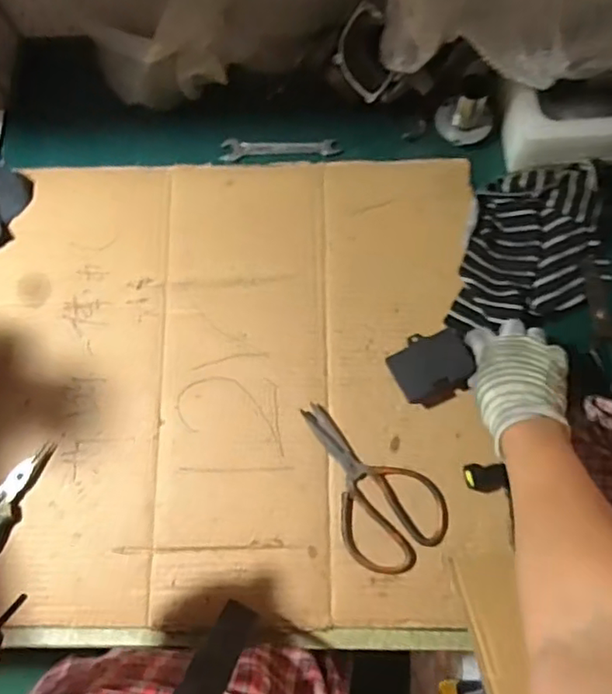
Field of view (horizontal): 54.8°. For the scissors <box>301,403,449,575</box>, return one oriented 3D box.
[{"bbox_3d":[0.054,0.150,0.616,0.186,0.007,0.105,38,79,11],"label":"scissors"}]

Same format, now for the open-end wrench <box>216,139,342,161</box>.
[{"bbox_3d":[-0.032,-0.246,0.732,0.145,0.011,0.026,0,75,2],"label":"open-end wrench"}]

